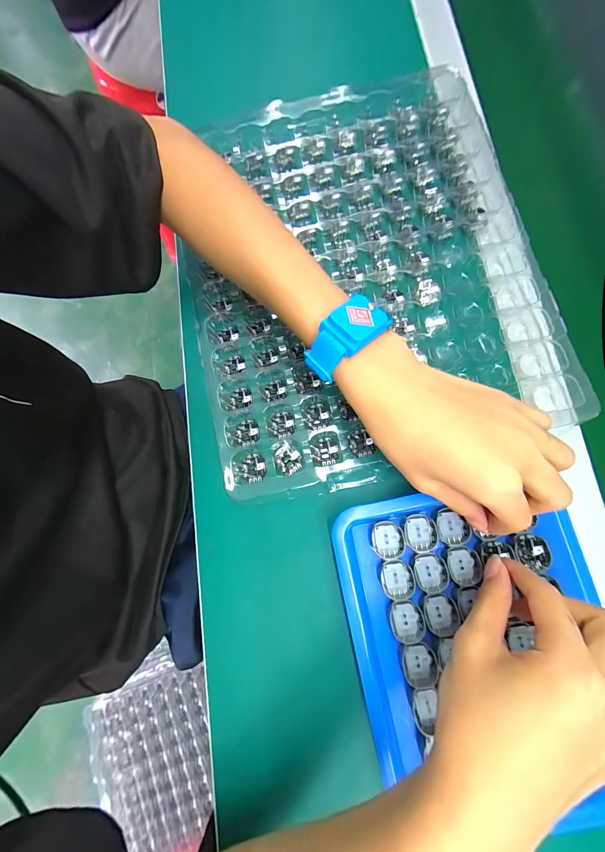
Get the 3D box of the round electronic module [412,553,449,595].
[{"bbox_3d":[0.100,0.114,0.235,0.025,0.004,0.028,-11,78,-1],"label":"round electronic module"}]

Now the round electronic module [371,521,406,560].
[{"bbox_3d":[0.068,0.091,0.242,0.024,0.005,0.027,-8,78,0],"label":"round electronic module"}]

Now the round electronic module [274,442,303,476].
[{"bbox_3d":[-0.013,0.029,0.263,0.024,0.008,0.026,0,78,2],"label":"round electronic module"}]

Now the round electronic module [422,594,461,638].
[{"bbox_3d":[0.105,0.143,0.229,0.025,0.004,0.028,-14,78,-1],"label":"round electronic module"}]

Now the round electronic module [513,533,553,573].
[{"bbox_3d":[0.176,0.096,0.232,0.025,0.004,0.027,0,78,2],"label":"round electronic module"}]

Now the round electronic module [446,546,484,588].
[{"bbox_3d":[0.126,0.109,0.235,0.024,0.004,0.029,-10,78,0],"label":"round electronic module"}]

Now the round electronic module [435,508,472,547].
[{"bbox_3d":[0.119,0.080,0.240,0.024,0.005,0.027,-7,78,0],"label":"round electronic module"}]

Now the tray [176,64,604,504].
[{"bbox_3d":[0.046,-0.136,0.277,0.299,0.041,0.370,-9,78,0],"label":"tray"}]

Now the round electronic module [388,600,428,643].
[{"bbox_3d":[0.080,0.148,0.230,0.024,0.004,0.028,-11,78,-1],"label":"round electronic module"}]

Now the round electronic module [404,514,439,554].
[{"bbox_3d":[0.094,0.085,0.241,0.024,0.005,0.028,-9,78,0],"label":"round electronic module"}]

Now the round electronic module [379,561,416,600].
[{"bbox_3d":[0.075,0.120,0.237,0.025,0.004,0.029,-11,78,-1],"label":"round electronic module"}]

